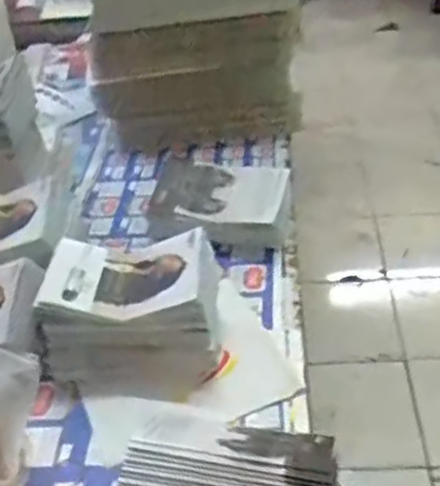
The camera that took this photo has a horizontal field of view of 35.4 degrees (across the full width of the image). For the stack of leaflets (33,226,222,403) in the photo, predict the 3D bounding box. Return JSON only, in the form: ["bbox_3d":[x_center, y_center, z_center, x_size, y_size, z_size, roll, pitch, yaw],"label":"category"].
[{"bbox_3d":[-0.091,0.078,0.759,0.188,0.129,0.119,0,38,9],"label":"stack of leaflets"}]

